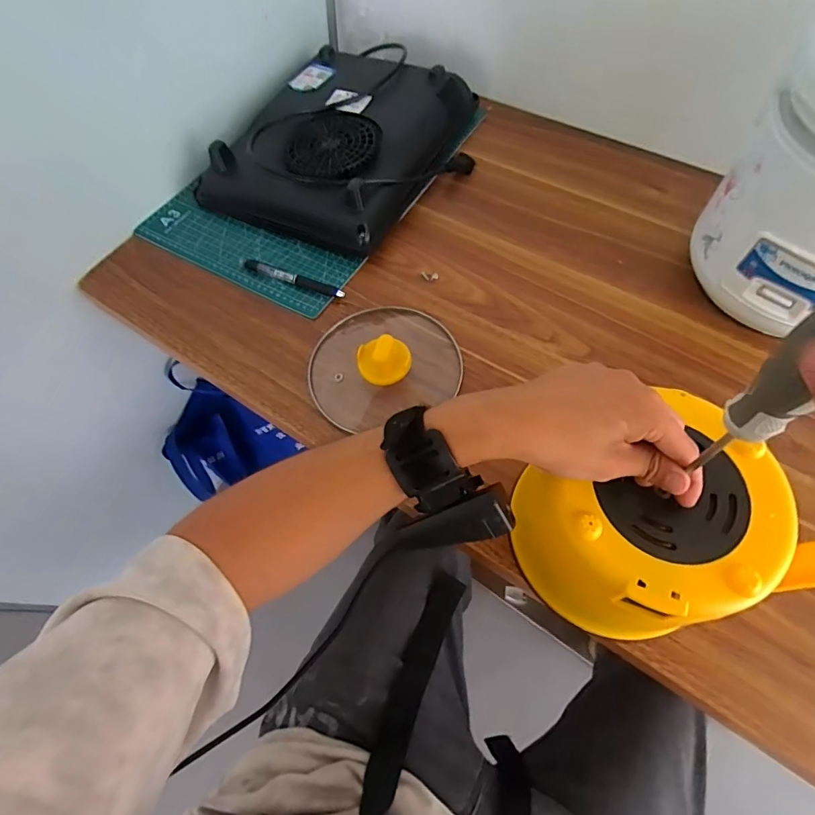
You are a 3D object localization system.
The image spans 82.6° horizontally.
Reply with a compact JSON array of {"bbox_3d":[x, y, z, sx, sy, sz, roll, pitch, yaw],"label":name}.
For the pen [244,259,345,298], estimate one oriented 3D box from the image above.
[{"bbox_3d":[-0.137,-0.156,0.558,0.134,0.010,0.015,18,64,12],"label":"pen"}]

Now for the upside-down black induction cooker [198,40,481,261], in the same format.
[{"bbox_3d":[-0.067,-0.374,0.642,0.288,0.068,0.371,28,66,16],"label":"upside-down black induction cooker"}]

